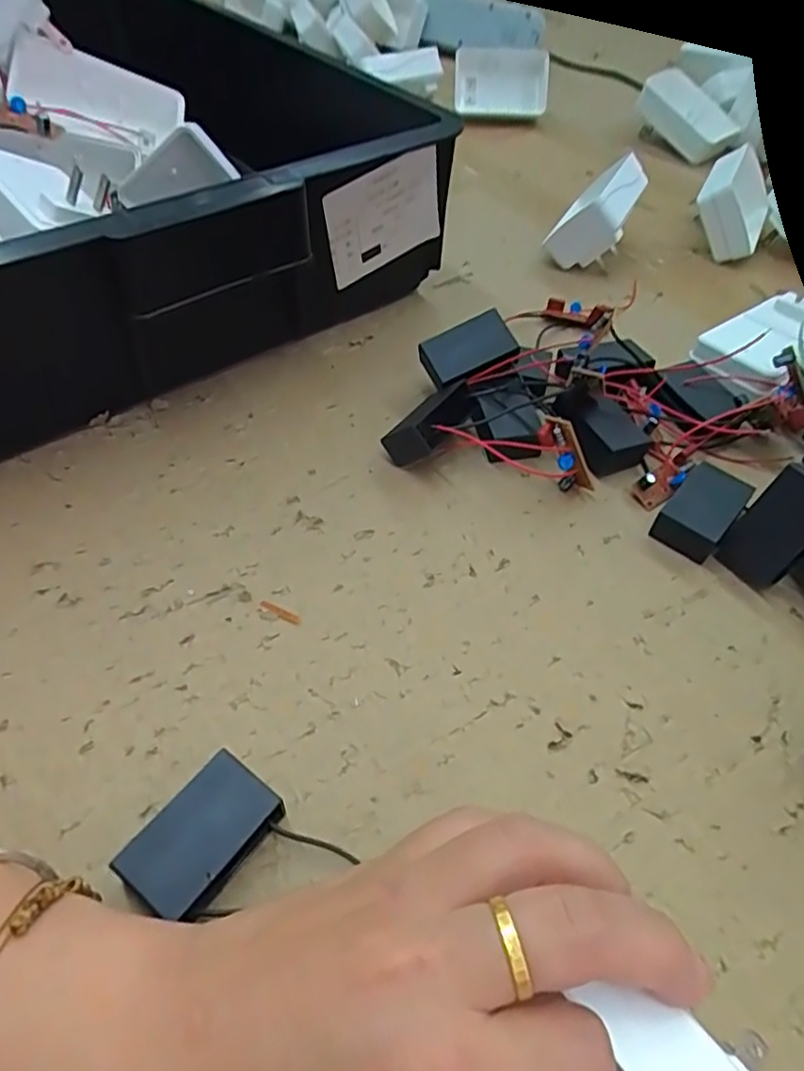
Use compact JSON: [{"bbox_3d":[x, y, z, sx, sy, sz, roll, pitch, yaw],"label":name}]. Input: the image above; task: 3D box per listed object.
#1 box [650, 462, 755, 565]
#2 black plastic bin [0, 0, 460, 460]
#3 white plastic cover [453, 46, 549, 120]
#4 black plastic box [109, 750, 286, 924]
[{"bbox_3d":[0.146,-0.011,0.315,0.027,0.020,0.046,35,57,24],"label":"box"},{"bbox_3d":[-0.173,-0.201,0.382,0.318,0.128,0.277,-31,58,-26],"label":"black plastic bin"},{"bbox_3d":[0.096,-0.441,0.634,0.090,0.058,0.016,0,21,1],"label":"white plastic cover"},{"bbox_3d":[-0.064,0.100,0.213,0.031,0.017,0.046,32,56,22],"label":"black plastic box"}]

